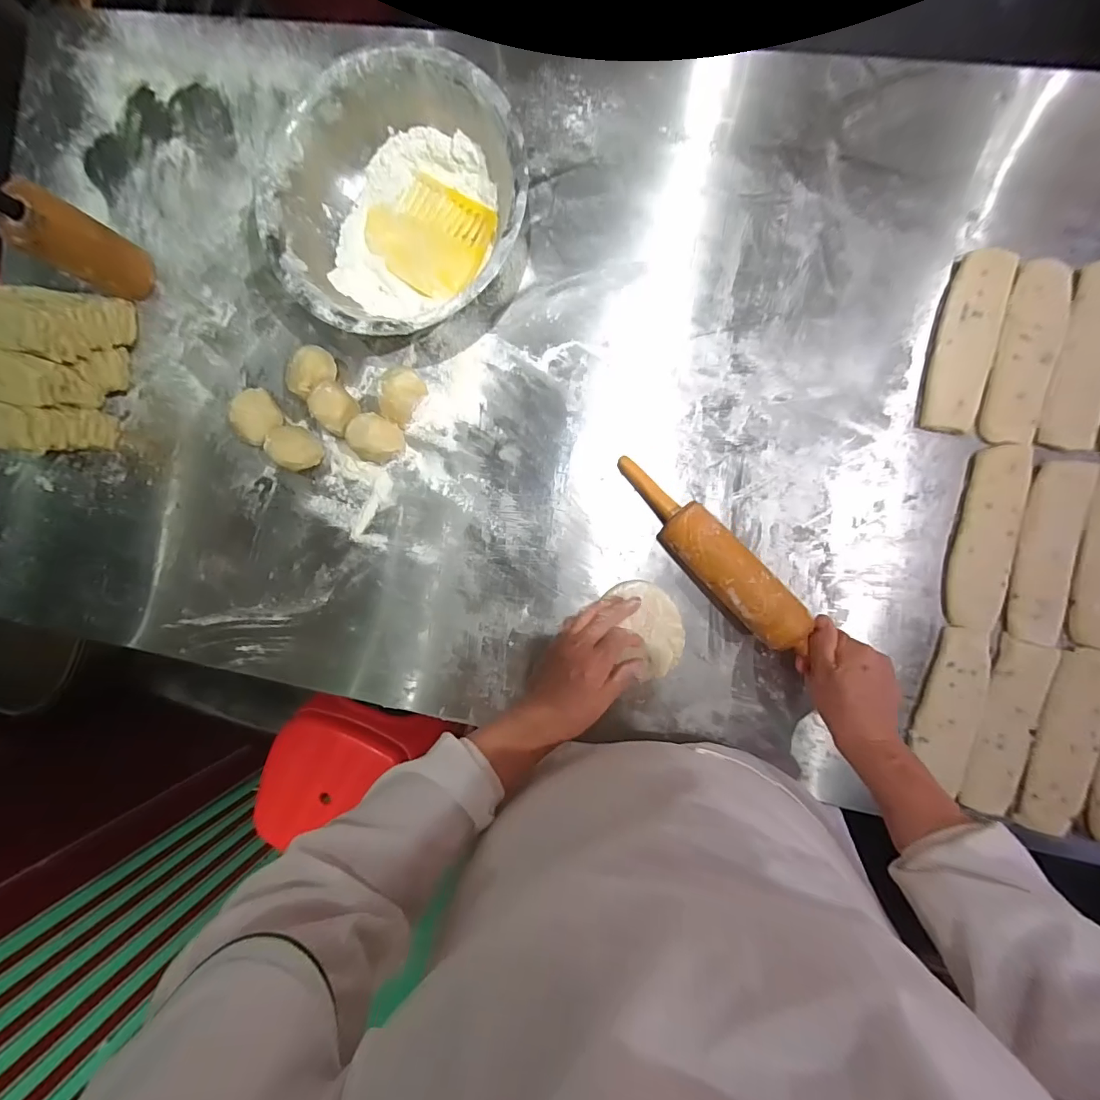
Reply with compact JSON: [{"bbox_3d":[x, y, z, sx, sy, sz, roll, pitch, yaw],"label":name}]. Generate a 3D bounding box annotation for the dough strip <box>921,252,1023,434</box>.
[{"bbox_3d":[0.437,-0.218,0.489,0.060,0.012,0.184,13,93,6],"label":"dough strip"}]

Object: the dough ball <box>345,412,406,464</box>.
[{"bbox_3d":[-0.200,-0.129,0.537,0.051,0.046,0.047,0,91,6],"label":"dough ball"}]

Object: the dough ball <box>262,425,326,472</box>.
[{"bbox_3d":[-0.301,-0.120,0.548,0.052,0.053,0.050,0,91,6],"label":"dough ball"}]

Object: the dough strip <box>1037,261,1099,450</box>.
[{"bbox_3d":[0.554,-0.201,0.477,0.060,0.008,0.185,8,92,6],"label":"dough strip"}]

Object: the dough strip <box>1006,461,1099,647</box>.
[{"bbox_3d":[0.524,0.001,0.490,0.062,0.005,0.189,11,92,6],"label":"dough strip"}]

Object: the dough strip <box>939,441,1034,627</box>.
[{"bbox_3d":[0.463,-0.013,0.494,0.062,0.007,0.192,9,92,6],"label":"dough strip"}]

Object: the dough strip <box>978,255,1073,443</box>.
[{"bbox_3d":[0.496,-0.206,0.482,0.060,0.010,0.184,10,92,6],"label":"dough strip"}]

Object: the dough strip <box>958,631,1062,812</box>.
[{"bbox_3d":[0.486,0.188,0.493,0.054,0.004,0.184,15,93,6],"label":"dough strip"}]

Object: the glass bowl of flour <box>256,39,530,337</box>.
[{"bbox_3d":[-0.159,-0.362,0.511,0.268,0.084,0.268,0,91,6],"label":"glass bowl of flour"}]

